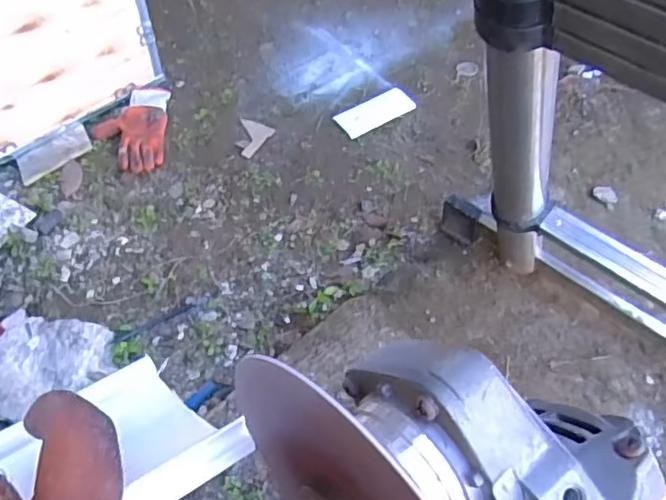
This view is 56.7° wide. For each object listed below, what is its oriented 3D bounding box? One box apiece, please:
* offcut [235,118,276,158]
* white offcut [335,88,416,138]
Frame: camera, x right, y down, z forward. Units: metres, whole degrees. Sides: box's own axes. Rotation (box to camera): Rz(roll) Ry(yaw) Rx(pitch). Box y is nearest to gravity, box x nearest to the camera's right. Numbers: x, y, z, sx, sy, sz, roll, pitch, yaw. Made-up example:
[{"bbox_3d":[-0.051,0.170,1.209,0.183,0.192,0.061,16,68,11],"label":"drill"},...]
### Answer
[{"bbox_3d":[-0.177,-0.235,1.287,0.079,0.005,0.092,27,60,21],"label":"offcut"},{"bbox_3d":[0.090,-0.291,1.295,0.170,0.008,0.074,-30,58,-17],"label":"white offcut"}]

